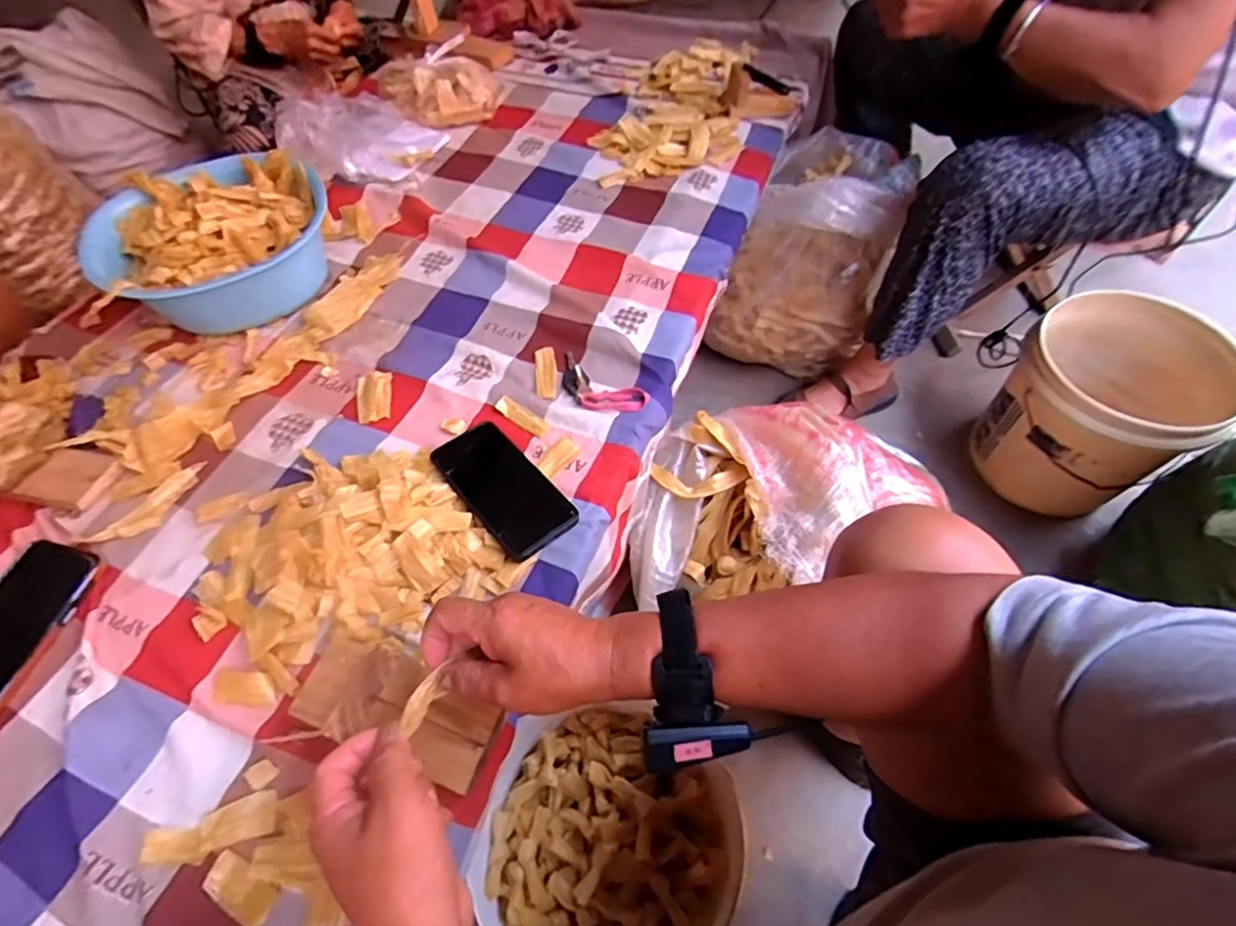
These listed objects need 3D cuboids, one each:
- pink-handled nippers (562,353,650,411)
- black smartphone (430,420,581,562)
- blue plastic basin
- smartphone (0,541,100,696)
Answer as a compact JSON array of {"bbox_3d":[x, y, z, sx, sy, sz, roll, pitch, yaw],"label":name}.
[{"bbox_3d":[-0.026,-0.087,0.669,0.116,0.011,0.054,30,63,20],"label":"pink-handled nippers"},{"bbox_3d":[-0.115,0.022,0.597,0.078,0.015,0.156,-37,69,-19],"label":"black smartphone"},{"bbox_3d":[-0.500,-0.280,0.763,0.254,0.119,0.254,-1,57,2],"label":"blue plastic basin"},{"bbox_3d":[-0.560,0.151,0.541,0.095,0.010,0.163,15,60,12],"label":"smartphone"}]

